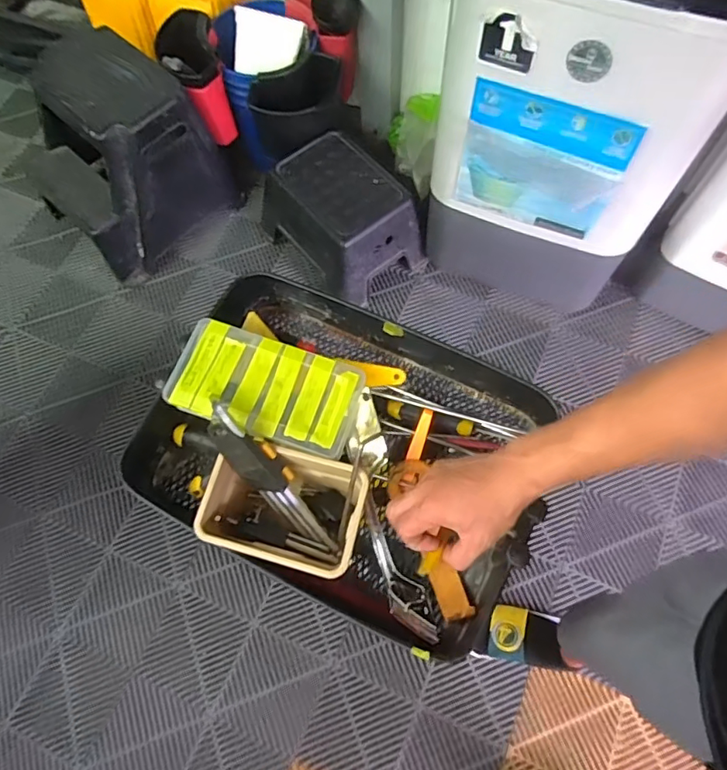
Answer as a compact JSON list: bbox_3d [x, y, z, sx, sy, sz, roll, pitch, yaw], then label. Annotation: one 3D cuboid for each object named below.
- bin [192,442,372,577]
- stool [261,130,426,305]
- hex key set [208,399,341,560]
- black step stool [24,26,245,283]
[{"bbox_3d":[-0.083,0.138,0.597,0.162,0.092,0.112,13,68,8],"label":"bin"},{"bbox_3d":[-0.061,-0.440,1.462,0.274,0.231,0.378,-41,72,-14],"label":"stool"},{"bbox_3d":[-0.103,0.096,0.582,0.043,0.042,0.190,-40,111,-14],"label":"hex key set"},{"bbox_3d":[-0.649,-0.622,1.459,0.395,0.400,0.437,39,74,16],"label":"black step stool"}]

